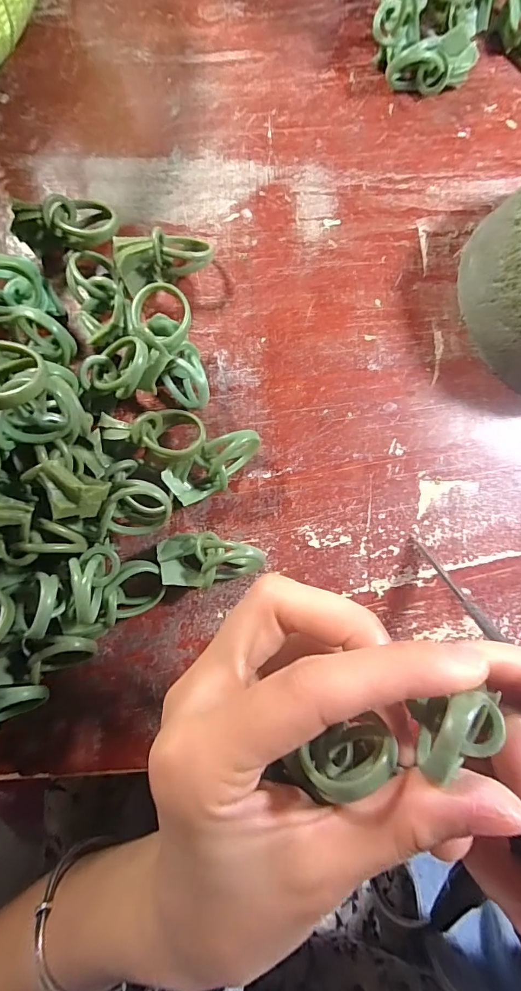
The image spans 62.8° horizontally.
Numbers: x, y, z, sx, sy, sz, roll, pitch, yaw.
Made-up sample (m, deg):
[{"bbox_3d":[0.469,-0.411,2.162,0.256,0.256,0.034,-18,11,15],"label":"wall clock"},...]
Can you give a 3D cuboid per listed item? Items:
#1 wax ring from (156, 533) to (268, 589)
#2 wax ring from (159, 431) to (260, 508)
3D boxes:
[{"bbox_3d":[-0.021,0.027,0.186,0.043,0.021,0.023,-7,86,-3],"label":"wax ring"},{"bbox_3d":[-0.019,-0.013,0.189,0.044,0.021,0.019,-29,88,-4],"label":"wax ring"}]

